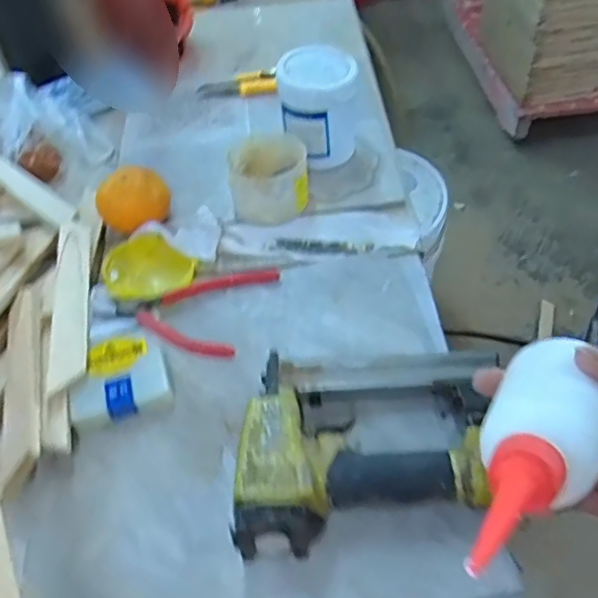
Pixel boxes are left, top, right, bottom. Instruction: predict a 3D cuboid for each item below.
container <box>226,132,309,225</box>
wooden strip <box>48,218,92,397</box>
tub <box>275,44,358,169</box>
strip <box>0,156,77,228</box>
[{"bbox_3d":[-0.027,-0.118,0.589,0.074,0.063,0.088,0,48,5],"label":"container"},{"bbox_3d":[-0.190,-0.002,0.498,0.028,0.014,0.175,-12,48,-6],"label":"wooden strip"},{"bbox_3d":[0.021,-0.190,0.620,0.077,0.108,0.080,-3,48,3],"label":"tub"},{"bbox_3d":[-0.274,-0.115,0.603,0.180,0.010,0.029,32,58,29],"label":"strip"}]

